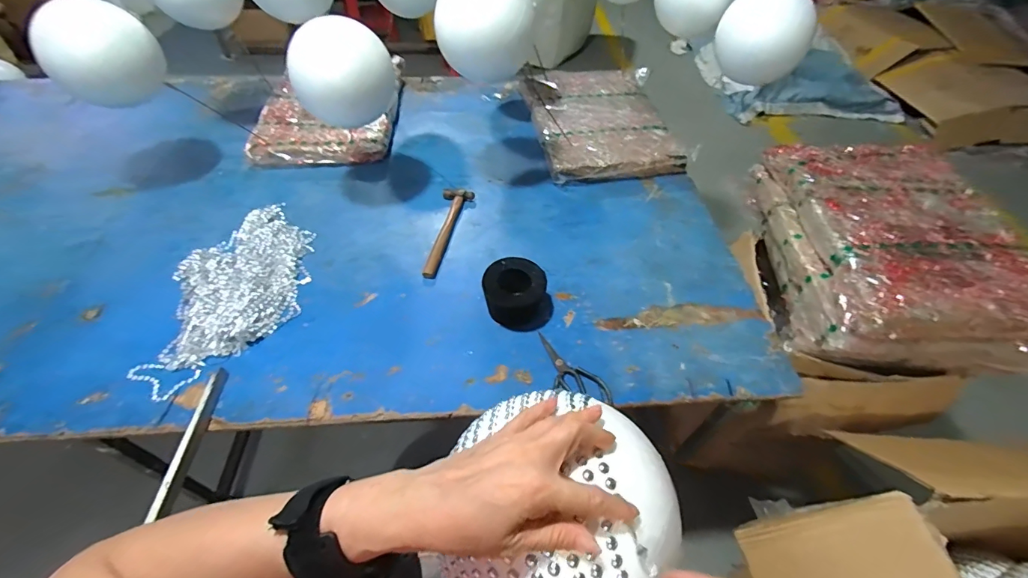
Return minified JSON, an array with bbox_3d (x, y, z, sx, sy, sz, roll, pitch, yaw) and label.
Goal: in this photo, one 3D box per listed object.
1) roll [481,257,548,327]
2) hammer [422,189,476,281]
[{"bbox_3d":[0.000,0.007,0.815,0.109,0.088,0.100,1,49,-1],"label":"roll"},{"bbox_3d":[-0.160,-0.133,0.964,0.067,0.020,0.274,11,50,8],"label":"hammer"}]

